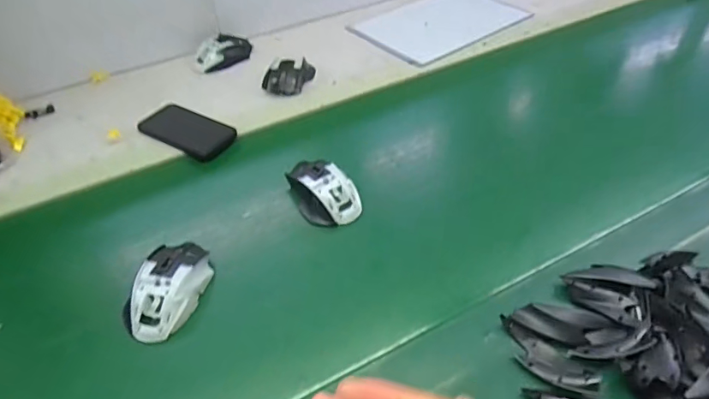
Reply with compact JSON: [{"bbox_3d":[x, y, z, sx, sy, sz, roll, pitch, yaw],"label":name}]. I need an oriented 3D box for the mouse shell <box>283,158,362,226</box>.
[{"bbox_3d":[-0.041,-0.015,0.611,0.067,0.036,0.105,-27,52,-20],"label":"mouse shell"}]

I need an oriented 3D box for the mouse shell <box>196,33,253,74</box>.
[{"bbox_3d":[-0.225,-0.260,0.834,0.060,0.031,0.107,35,58,29],"label":"mouse shell"}]

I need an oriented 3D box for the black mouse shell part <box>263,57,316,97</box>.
[{"bbox_3d":[-0.109,-0.204,0.781,0.061,0.031,0.086,14,50,15],"label":"black mouse shell part"}]

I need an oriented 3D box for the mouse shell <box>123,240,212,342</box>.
[{"bbox_3d":[-0.201,0.092,0.515,0.065,0.035,0.112,8,49,10],"label":"mouse shell"}]

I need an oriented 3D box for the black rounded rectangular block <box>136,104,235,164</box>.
[{"bbox_3d":[-0.247,-0.101,0.709,0.140,0.014,0.072,21,52,20],"label":"black rounded rectangular block"}]

